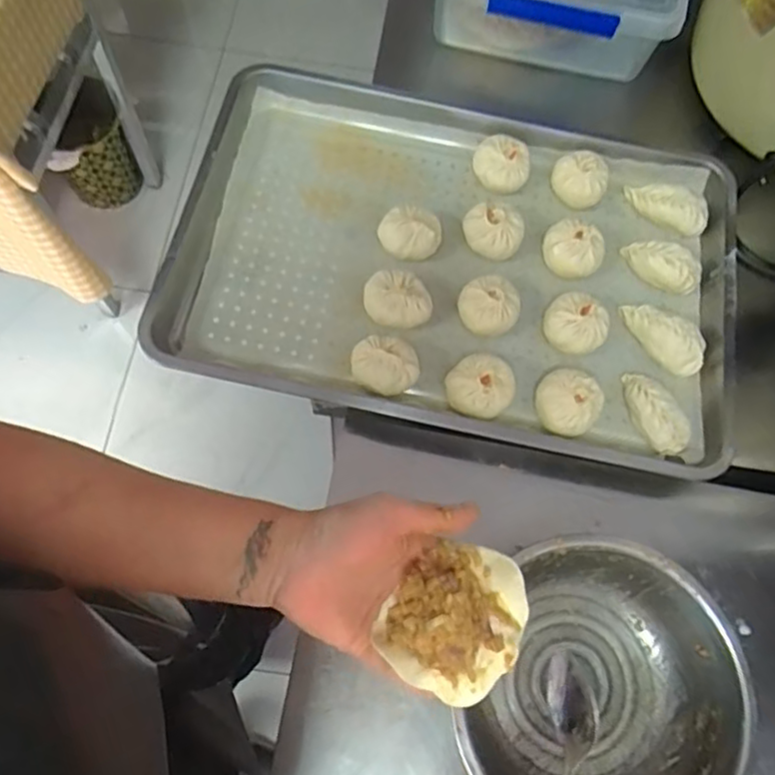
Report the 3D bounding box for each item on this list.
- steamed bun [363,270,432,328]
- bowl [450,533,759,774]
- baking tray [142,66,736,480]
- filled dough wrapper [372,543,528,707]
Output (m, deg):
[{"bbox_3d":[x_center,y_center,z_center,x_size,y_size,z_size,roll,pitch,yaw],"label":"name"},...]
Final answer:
[{"bbox_3d":[0.011,-0.091,0.668,0.070,0.041,0.062,9,69,0],"label":"steamed bun"},{"bbox_3d":[0.171,0.256,0.538,0.229,0.089,0.212,1,70,-3],"label":"bowl"},{"bbox_3d":[0.077,-0.140,0.697,0.585,0.060,0.402,10,70,1],"label":"baking tray"},{"bbox_3d":[0.043,0.138,0.388,0.075,0.033,0.088,34,70,12],"label":"filled dough wrapper"}]

